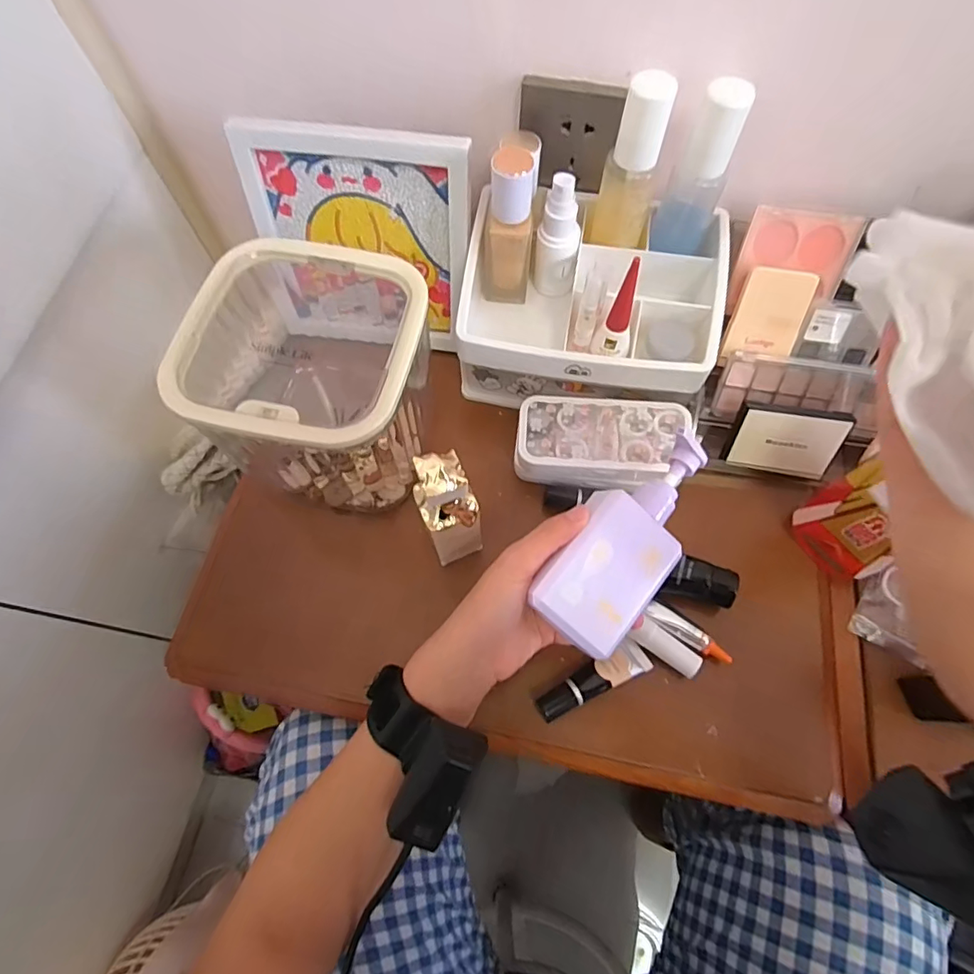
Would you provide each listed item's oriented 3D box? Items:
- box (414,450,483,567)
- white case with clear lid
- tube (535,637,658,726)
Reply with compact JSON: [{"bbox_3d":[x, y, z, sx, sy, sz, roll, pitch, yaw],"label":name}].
[{"bbox_3d":[-0.025,0.019,0.351,0.035,0.124,0.031,-21,68,-8],"label":"box"},{"bbox_3d":[0.091,-0.036,0.417,0.129,0.024,0.076,8,67,4],"label":"white case with clear lid"},{"bbox_3d":[0.075,0.138,0.364,0.087,0.024,0.024,-24,69,-9],"label":"tube"}]

